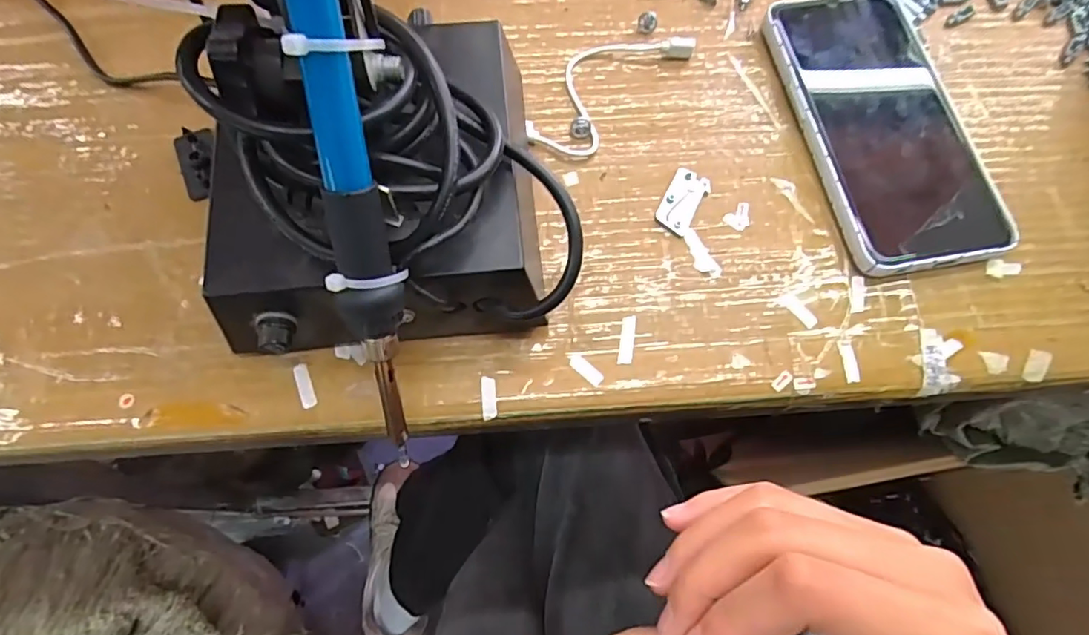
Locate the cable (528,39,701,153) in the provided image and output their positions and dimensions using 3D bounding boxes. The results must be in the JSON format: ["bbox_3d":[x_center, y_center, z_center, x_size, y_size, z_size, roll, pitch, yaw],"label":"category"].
[{"bbox_3d":[0.031,-0.127,0.304,0.047,0.009,0.102,40,75,12],"label":"cable"}]

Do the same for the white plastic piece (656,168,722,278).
[{"bbox_3d":[0.071,-0.047,0.278,0.027,0.004,0.056,-1,71,-2],"label":"white plastic piece"}]

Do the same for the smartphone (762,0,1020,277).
[{"bbox_3d":[0.174,-0.102,0.295,0.078,0.014,0.164,-9,71,-5],"label":"smartphone"}]

